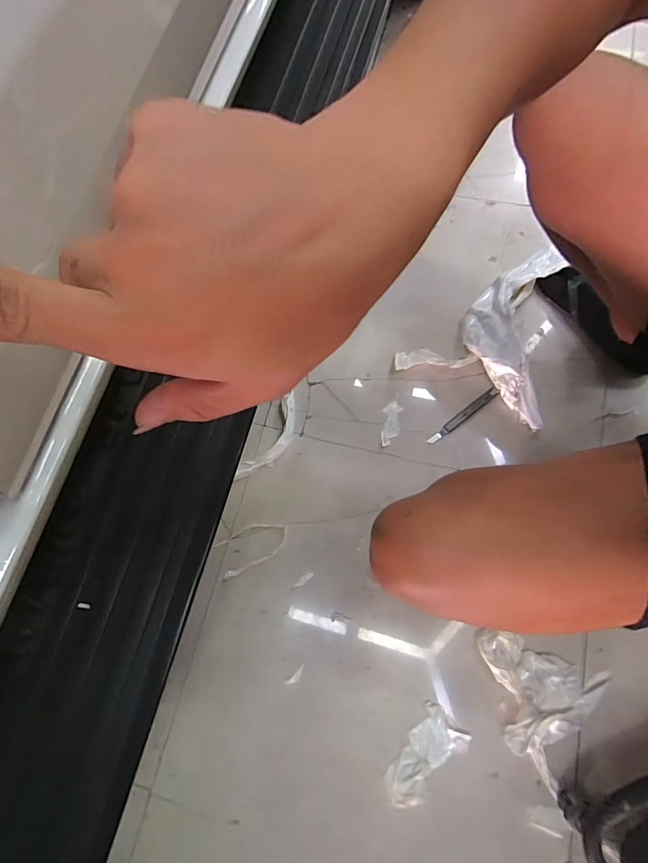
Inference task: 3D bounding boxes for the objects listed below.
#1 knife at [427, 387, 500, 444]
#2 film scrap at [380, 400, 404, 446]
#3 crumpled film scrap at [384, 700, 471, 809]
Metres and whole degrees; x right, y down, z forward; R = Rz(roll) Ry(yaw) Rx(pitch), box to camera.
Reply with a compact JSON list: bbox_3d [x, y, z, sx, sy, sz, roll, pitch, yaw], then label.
[{"bbox_3d":[0.257,-0.028,0.748,0.161,0.007,0.017,-38,74,-8],"label":"knife"},{"bbox_3d":[0.125,-0.015,0.760,0.033,0.013,0.092,13,74,8],"label":"film scrap"},{"bbox_3d":[0.149,0.489,0.608,0.070,0.014,0.138,39,79,14],"label":"crumpled film scrap"}]

